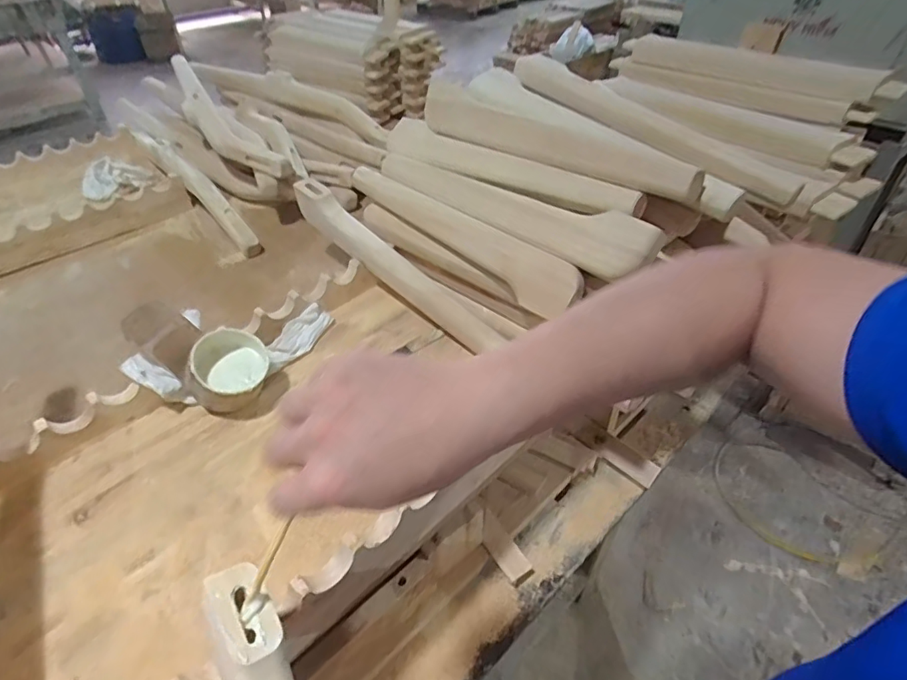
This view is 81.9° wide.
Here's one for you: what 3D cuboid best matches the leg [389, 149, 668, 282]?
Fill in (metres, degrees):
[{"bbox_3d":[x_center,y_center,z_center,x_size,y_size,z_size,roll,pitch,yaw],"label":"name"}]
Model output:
[{"bbox_3d":[0.049,-0.179,0.649,0.048,0.053,0.426,-34,51,-30],"label":"leg"}]

